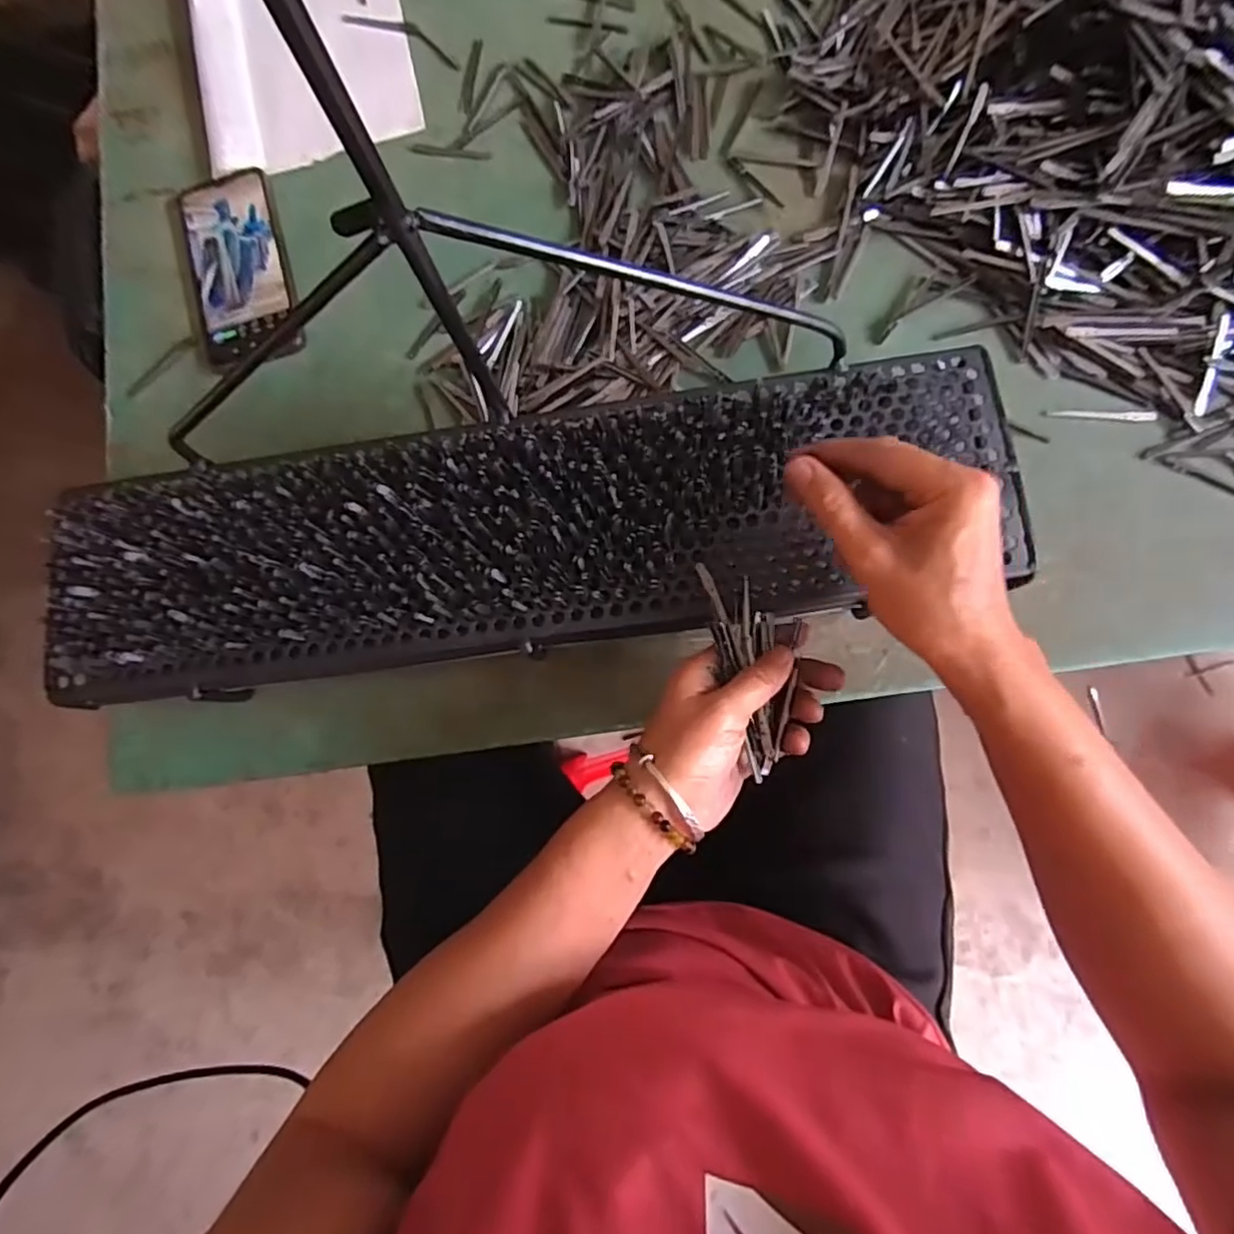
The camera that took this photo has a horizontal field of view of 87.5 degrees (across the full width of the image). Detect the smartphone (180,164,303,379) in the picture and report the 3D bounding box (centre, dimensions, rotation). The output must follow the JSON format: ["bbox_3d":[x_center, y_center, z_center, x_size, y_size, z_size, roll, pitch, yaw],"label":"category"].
[{"bbox_3d":[-0.297,-0.272,0.506,0.076,0.015,0.157,-16,81,3],"label":"smartphone"}]

